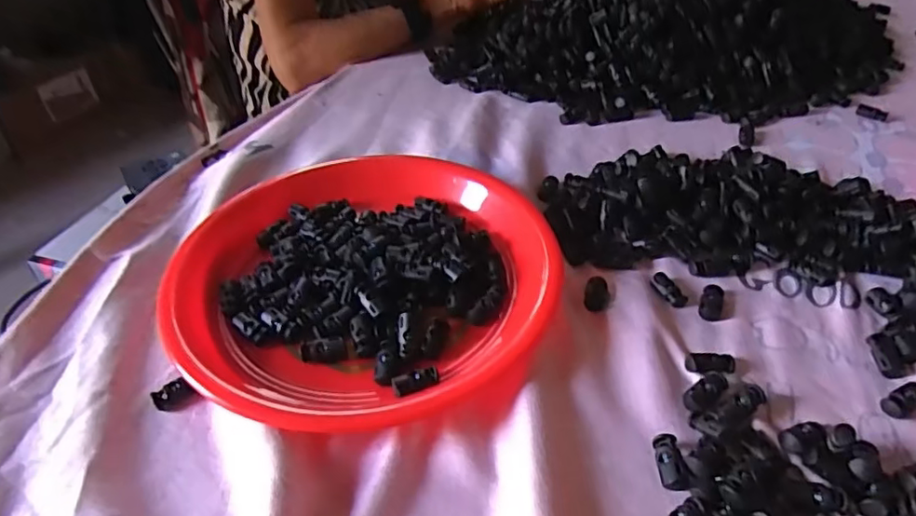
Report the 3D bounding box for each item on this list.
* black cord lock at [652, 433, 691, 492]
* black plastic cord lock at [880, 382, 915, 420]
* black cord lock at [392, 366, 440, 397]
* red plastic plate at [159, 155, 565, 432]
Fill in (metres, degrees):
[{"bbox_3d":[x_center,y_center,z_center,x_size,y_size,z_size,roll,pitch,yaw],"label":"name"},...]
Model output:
[{"bbox_3d":[0.111,0.106,0.308,0.012,0.010,0.031,-2,43,-1],"label":"black cord lock"},{"bbox_3d":[0.256,0.081,0.335,0.029,0.009,0.014,-23,47,-21],"label":"black plastic cord lock"},{"bbox_3d":[-0.024,0.071,0.341,0.028,0.009,0.010,-20,46,-19],"label":"black cord lock"},{"bbox_3d":[-0.060,0.008,0.407,0.252,0.030,0.232,-1,43,1],"label":"red plastic plate"}]

